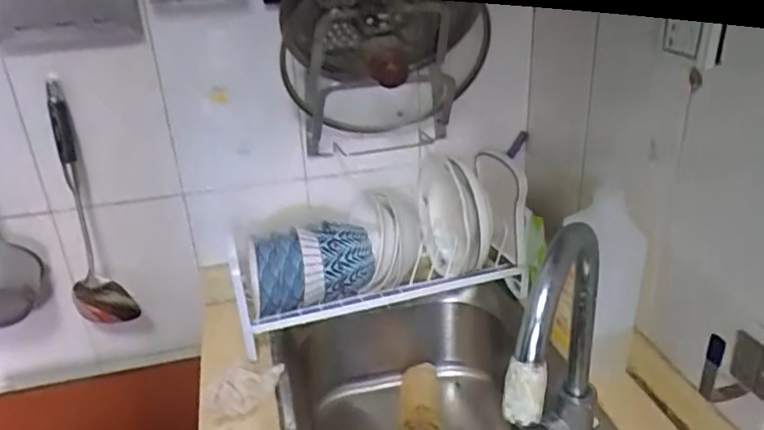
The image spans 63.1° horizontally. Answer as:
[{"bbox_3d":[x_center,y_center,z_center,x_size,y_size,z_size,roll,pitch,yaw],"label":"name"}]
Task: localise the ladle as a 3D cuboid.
[{"bbox_3d":[-0.448,0.005,0.912,0.070,0.391,0.088,-21,31,-29],"label":"ladle"}]

